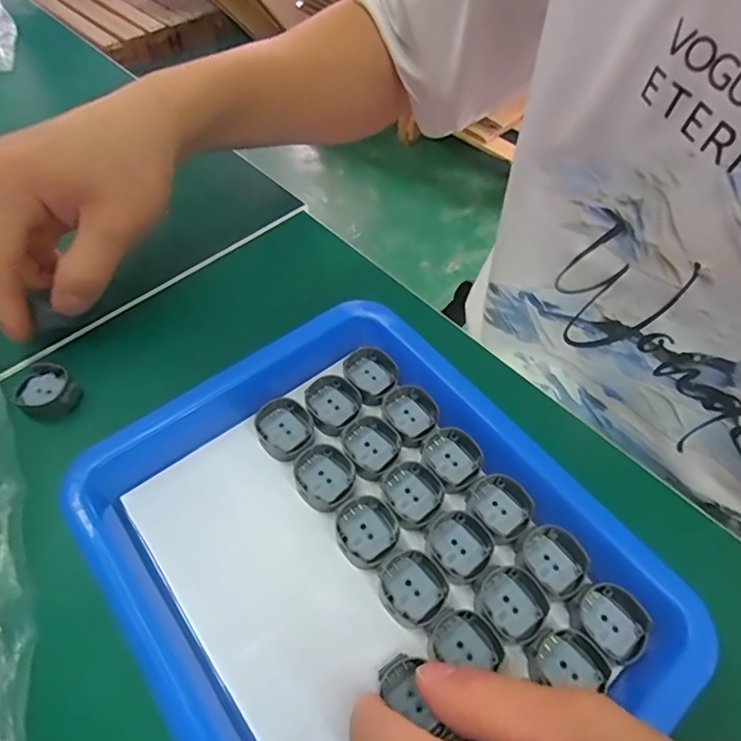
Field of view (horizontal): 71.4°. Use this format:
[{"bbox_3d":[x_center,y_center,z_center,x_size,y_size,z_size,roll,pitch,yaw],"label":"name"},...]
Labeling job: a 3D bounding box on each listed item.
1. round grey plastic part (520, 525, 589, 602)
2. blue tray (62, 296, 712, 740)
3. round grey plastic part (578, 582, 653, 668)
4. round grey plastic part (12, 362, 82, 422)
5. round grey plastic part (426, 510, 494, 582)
[{"bbox_3d":[0.077,0.079,0.215,0.026,0.006,0.027,-26,61,-18],"label":"round grey plastic part"},{"bbox_3d":[-0.002,0.071,0.211,0.182,0.032,0.204,-33,63,-21],"label":"blue tray"},{"bbox_3d":[0.095,0.098,0.202,0.026,0.008,0.025,21,58,12],"label":"round grey plastic part"},{"bbox_3d":[-0.163,0.010,0.259,0.030,0.009,0.026,31,61,18],"label":"round grey plastic part"},{"bbox_3d":[0.038,0.074,0.219,0.025,0.007,0.026,1,56,-1],"label":"round grey plastic part"}]

